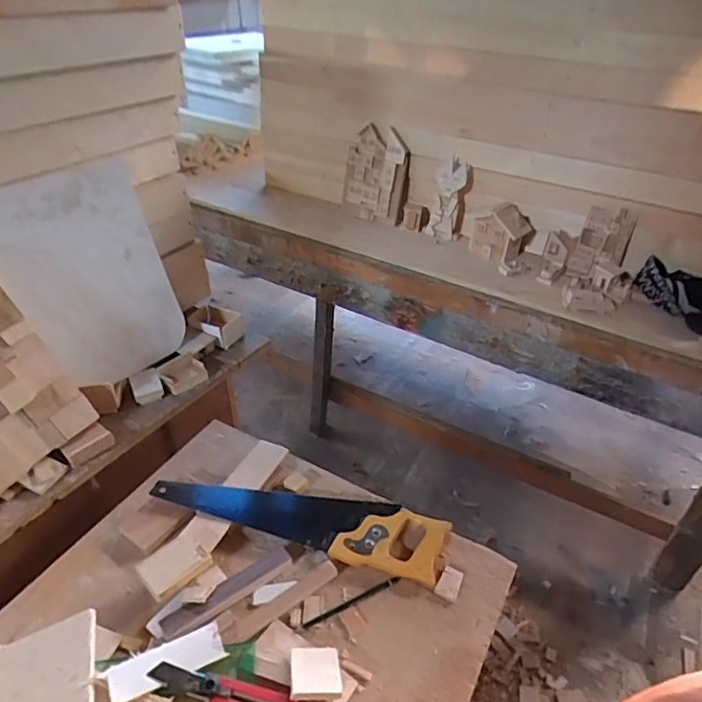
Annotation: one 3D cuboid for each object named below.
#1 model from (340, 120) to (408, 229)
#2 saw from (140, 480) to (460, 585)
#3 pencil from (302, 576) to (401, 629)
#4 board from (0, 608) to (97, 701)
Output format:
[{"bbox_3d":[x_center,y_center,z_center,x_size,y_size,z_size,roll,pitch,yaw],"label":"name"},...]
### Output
[{"bbox_3d":[0.064,-0.506,1.591,0.202,0.272,0.053,20,41,24],"label":"model"},{"bbox_3d":[-0.069,0.225,0.753,0.399,0.022,0.099,11,38,13],"label":"saw"},{"bbox_3d":[0.001,0.309,0.663,0.132,0.009,0.011,-17,41,-22],"label":"pencil"},{"bbox_3d":[-0.340,0.356,0.563,0.138,0.012,0.119,-21,43,-9],"label":"board"}]

